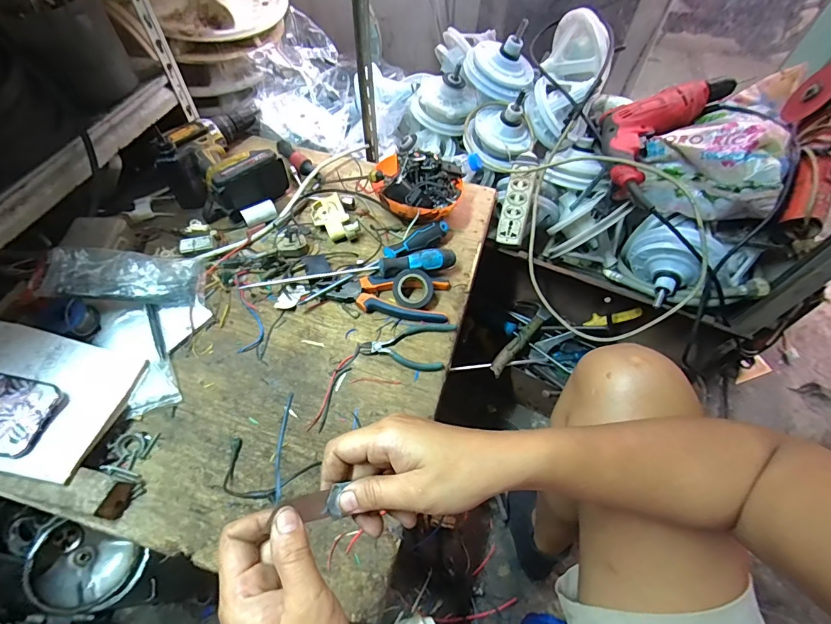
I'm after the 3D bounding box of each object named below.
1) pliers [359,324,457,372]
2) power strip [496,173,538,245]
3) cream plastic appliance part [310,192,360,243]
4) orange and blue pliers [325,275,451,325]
[{"bbox_3d":[-0.009,0.048,0.565,0.128,0.013,0.067,1,57,-2],"label":"pliers"},{"bbox_3d":[0.182,-0.186,0.748,0.051,0.023,0.136,14,83,6],"label":"power strip"},{"bbox_3d":[-0.130,-0.146,0.663,0.053,0.034,0.088,-30,64,-20],"label":"cream plastic appliance part"},{"bbox_3d":[-0.035,-0.018,0.598,0.167,0.021,0.075,0,57,-3],"label":"orange and blue pliers"}]

